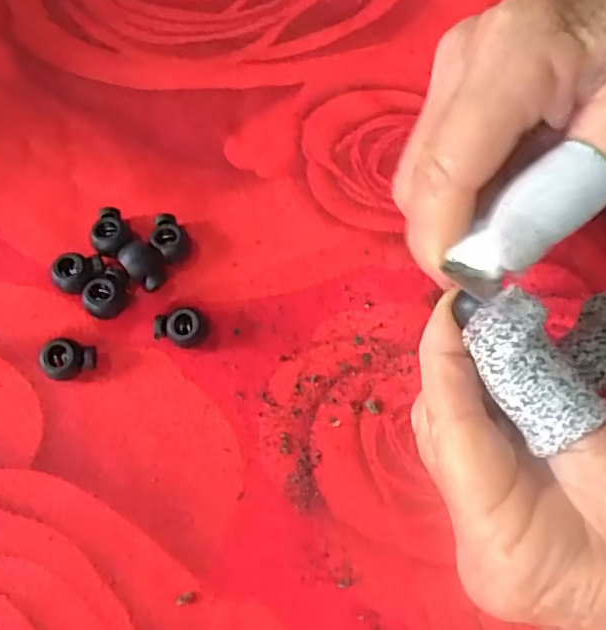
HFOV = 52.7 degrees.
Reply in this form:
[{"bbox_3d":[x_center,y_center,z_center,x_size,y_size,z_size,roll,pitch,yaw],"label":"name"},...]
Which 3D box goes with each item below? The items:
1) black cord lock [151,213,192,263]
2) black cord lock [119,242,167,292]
[{"bbox_3d":[-0.052,-0.030,0.238,0.013,0.011,0.017,-27,70,-8],"label":"black cord lock"},{"bbox_3d":[-0.059,-0.018,0.232,0.014,0.014,0.018,-36,71,-11],"label":"black cord lock"}]

